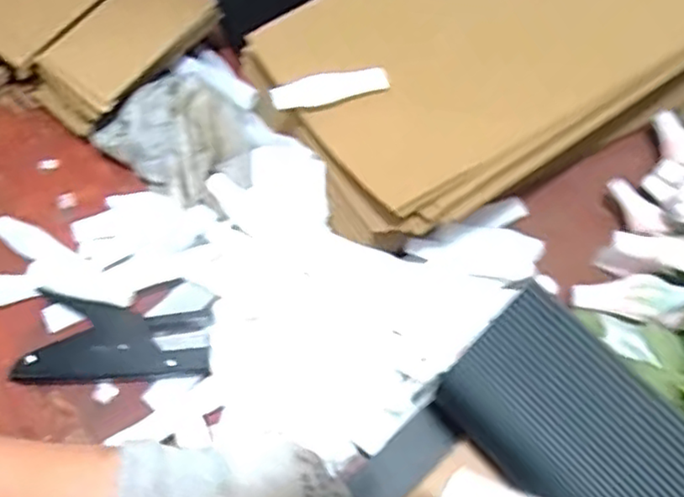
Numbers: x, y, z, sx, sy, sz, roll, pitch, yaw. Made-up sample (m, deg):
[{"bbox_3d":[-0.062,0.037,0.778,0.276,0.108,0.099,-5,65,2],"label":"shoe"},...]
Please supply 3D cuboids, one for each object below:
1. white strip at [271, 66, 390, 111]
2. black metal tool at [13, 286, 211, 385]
[{"bbox_3d":[-0.009,-0.125,0.517,0.090,0.015,0.019,-14,67,-5],"label":"white strip"},{"bbox_3d":[-0.173,0.067,0.520,0.143,0.017,0.071,1,66,2],"label":"black metal tool"}]

